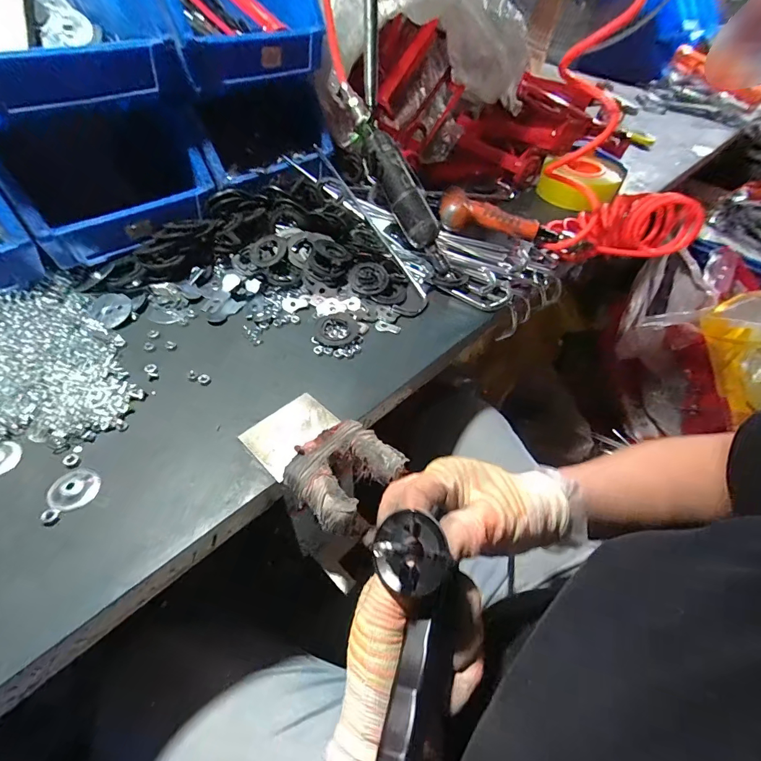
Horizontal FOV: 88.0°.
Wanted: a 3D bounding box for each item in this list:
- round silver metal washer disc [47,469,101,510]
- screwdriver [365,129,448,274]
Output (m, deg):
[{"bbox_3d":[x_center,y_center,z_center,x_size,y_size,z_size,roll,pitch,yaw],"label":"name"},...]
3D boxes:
[{"bbox_3d":[-0.233,0.082,0.300,0.033,0.004,0.032,3,49,-4],"label":"round silver metal washer disc"},{"bbox_3d":[0.033,-0.218,0.486,0.039,0.034,0.178,-33,98,-29],"label":"screwdriver"}]

